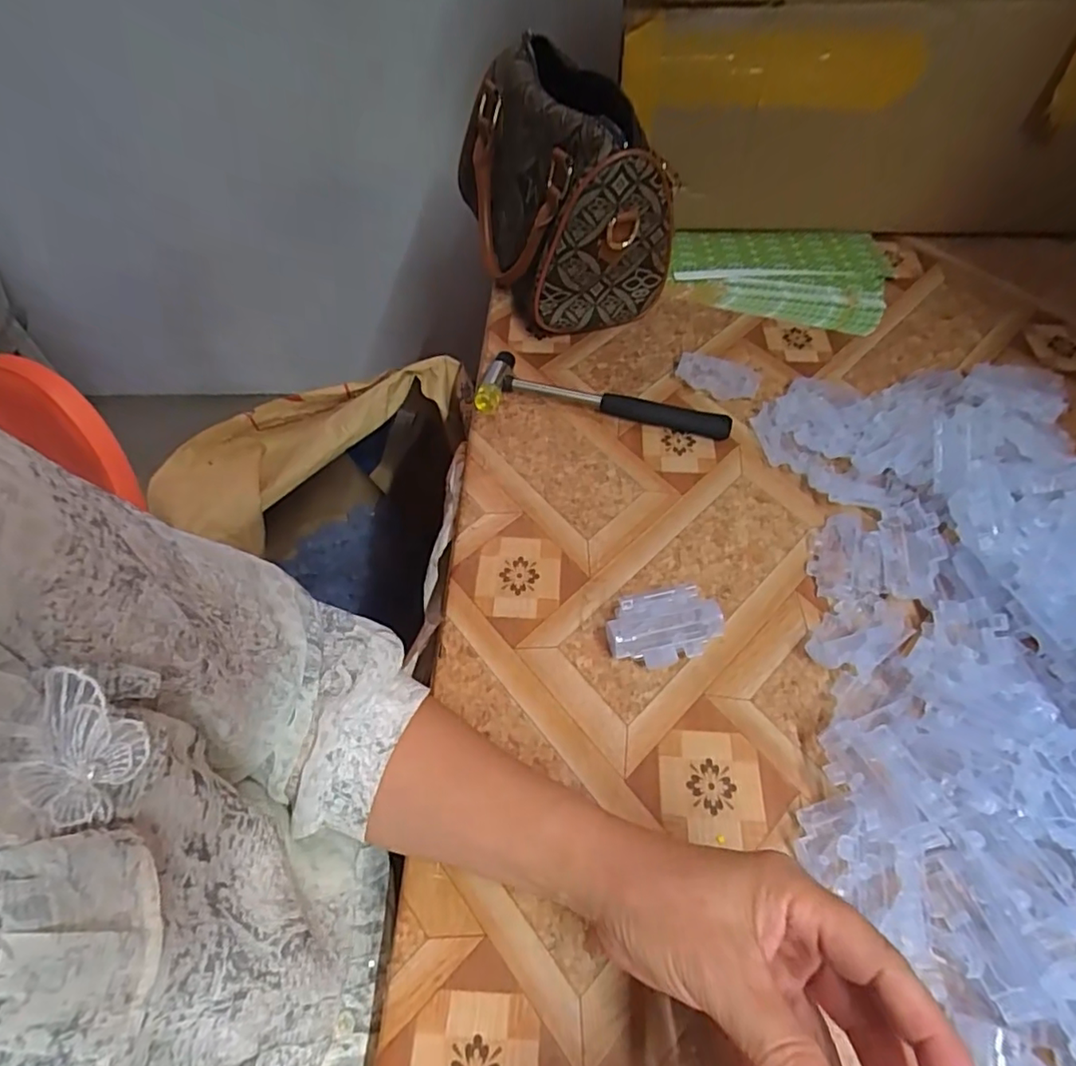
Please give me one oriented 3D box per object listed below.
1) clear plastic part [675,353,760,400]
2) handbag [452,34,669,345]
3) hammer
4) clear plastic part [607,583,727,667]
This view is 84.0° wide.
[{"bbox_3d":[0.156,-0.136,0.522,0.069,0.008,0.045,10,55,7],"label":"clear plastic part"},{"bbox_3d":[0.015,-0.325,0.561,0.128,0.158,0.261,-17,56,-11],"label":"handbag"},{"bbox_3d":[0.055,-0.117,0.503,0.206,0.019,0.060,8,55,6],"label":"hammer"},{"bbox_3d":[0.080,0.061,0.382,0.071,0.028,0.041,-6,55,-4],"label":"clear plastic part"}]

